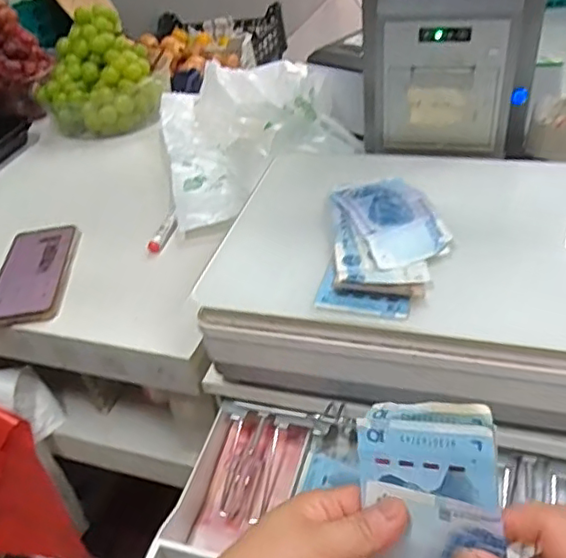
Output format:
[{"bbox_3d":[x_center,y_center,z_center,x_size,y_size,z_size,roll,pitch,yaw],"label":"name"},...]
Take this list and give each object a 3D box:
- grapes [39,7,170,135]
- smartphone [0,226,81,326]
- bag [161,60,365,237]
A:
[{"bbox_3d":[-0.302,-0.337,0.975,0.203,0.136,0.215,-17,39,-12],"label":"grapes"},{"bbox_3d":[-0.276,-0.007,0.660,0.078,0.009,0.164,-9,38,-1],"label":"smartphone"},{"bbox_3d":[-0.046,-0.210,0.800,0.229,0.082,0.327,-12,39,-6],"label":"bag"}]

